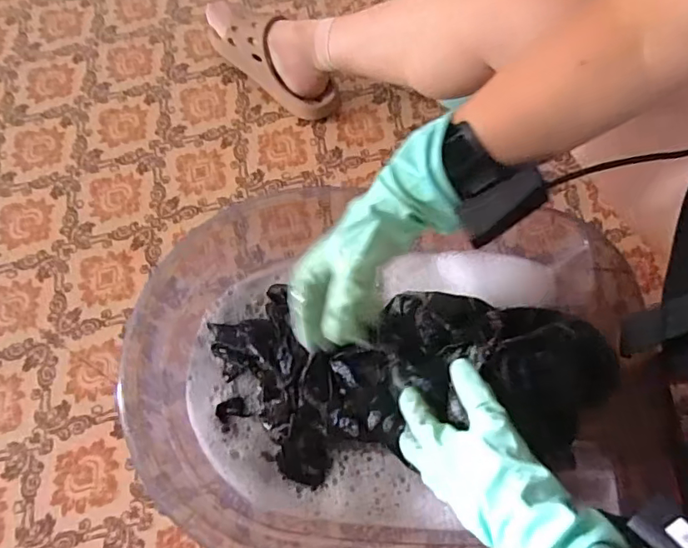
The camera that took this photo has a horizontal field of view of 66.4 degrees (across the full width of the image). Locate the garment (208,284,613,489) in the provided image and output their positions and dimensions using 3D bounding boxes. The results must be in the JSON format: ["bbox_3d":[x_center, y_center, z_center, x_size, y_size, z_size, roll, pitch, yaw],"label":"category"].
[{"bbox_3d":[0.048,0.102,0.531,0.387,0.097,0.189,-8,67,21],"label":"garment"}]

